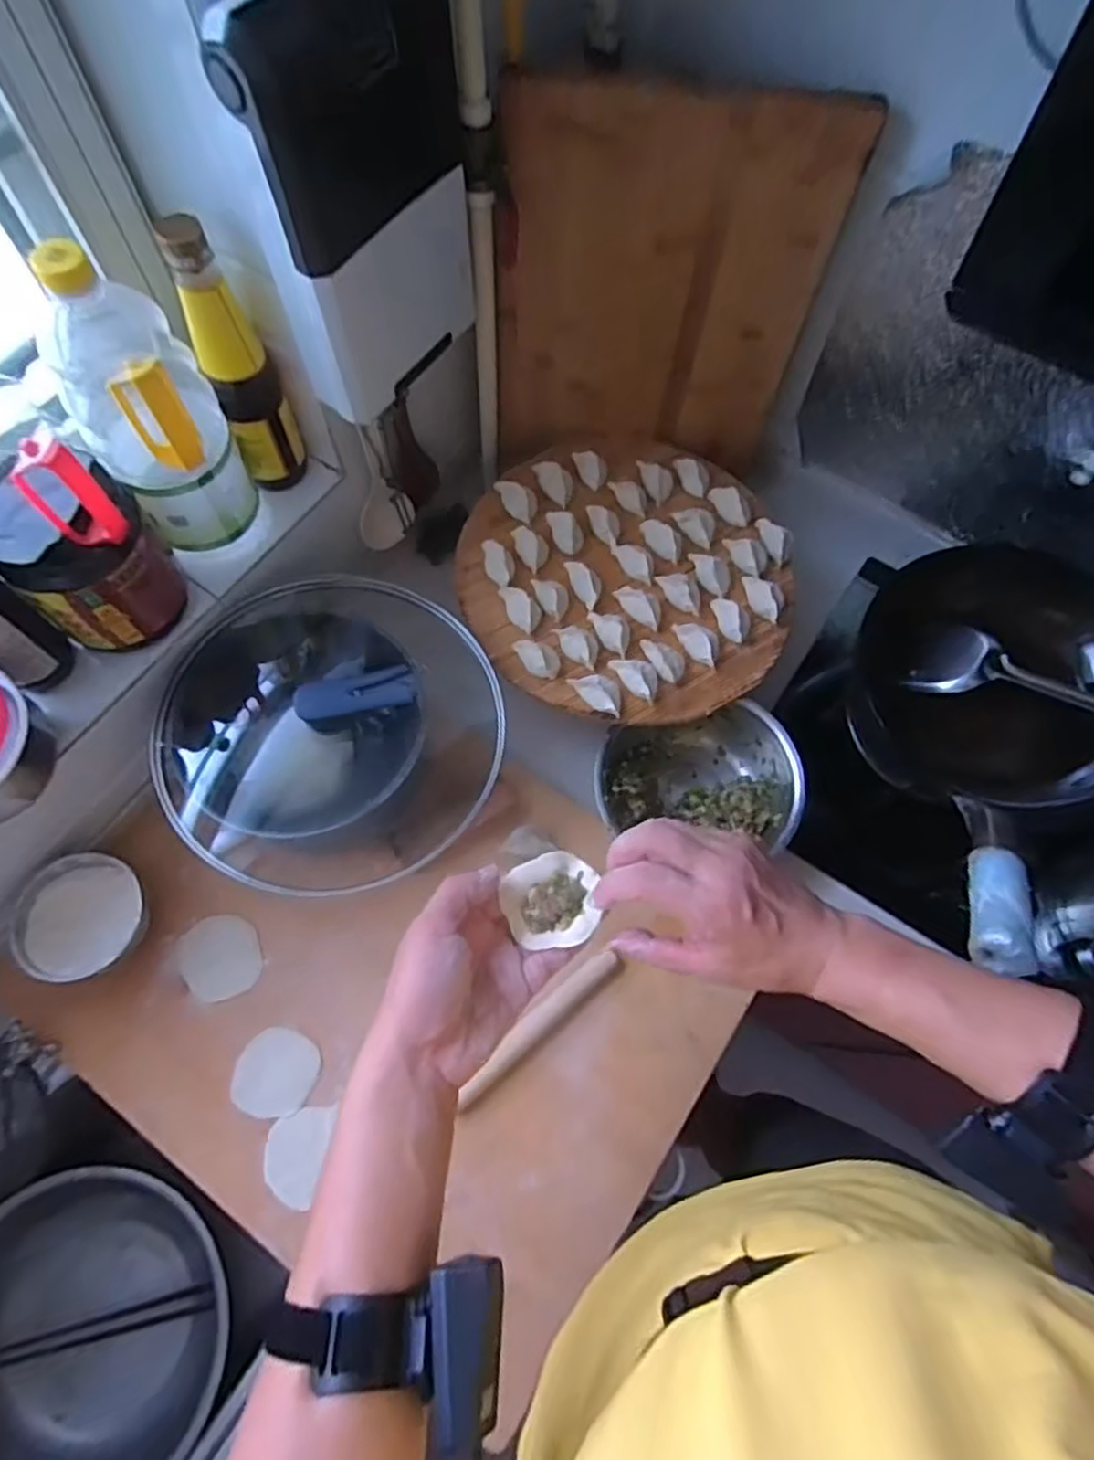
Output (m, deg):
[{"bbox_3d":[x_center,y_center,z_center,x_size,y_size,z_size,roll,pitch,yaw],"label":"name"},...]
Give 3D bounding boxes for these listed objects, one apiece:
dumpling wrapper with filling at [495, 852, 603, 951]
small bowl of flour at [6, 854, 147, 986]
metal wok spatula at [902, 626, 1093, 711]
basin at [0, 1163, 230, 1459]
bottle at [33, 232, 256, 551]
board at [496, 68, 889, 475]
[{"bbox_3d":[0.002,0.114,0.497,0.061,0.021,0.063,-5,68,-4],"label":"dumpling wrapper with filling"},{"bbox_3d":[-0.453,0.182,0.709,0.128,0.046,0.115,-3,68,-3],"label":"small bowl of flour"},{"bbox_3d":[0.564,-0.029,0.757,0.336,0.052,0.074,27,69,29],"label":"metal wok spatula"},{"bbox_3d":[-0.504,0.658,0.784,0.290,0.095,0.305,1,68,-2],"label":"basin"},{"bbox_3d":[-0.336,-0.273,0.608,0.105,0.247,0.111,-32,73,-13],"label":"bottle"},{"bbox_3d":[0.122,-0.442,0.767,0.330,0.377,0.028,2,62,-2],"label":"board"}]

